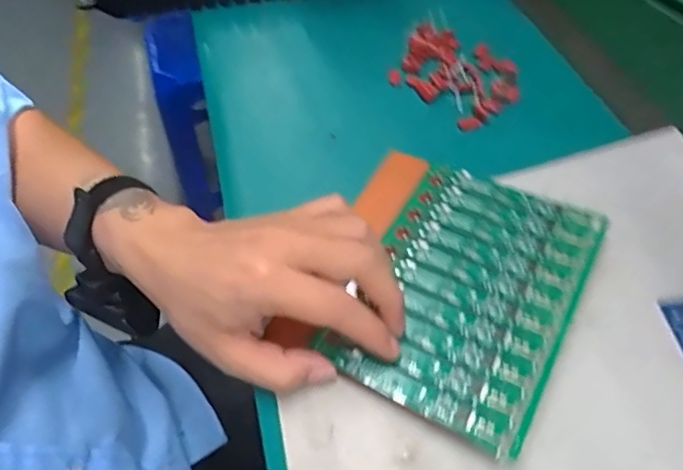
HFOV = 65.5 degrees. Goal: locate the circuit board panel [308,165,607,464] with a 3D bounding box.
[{"bbox_3d":[0.072,0.030,0.313,0.117,0.008,0.159,24,59,21],"label":"circuit board panel"}]

